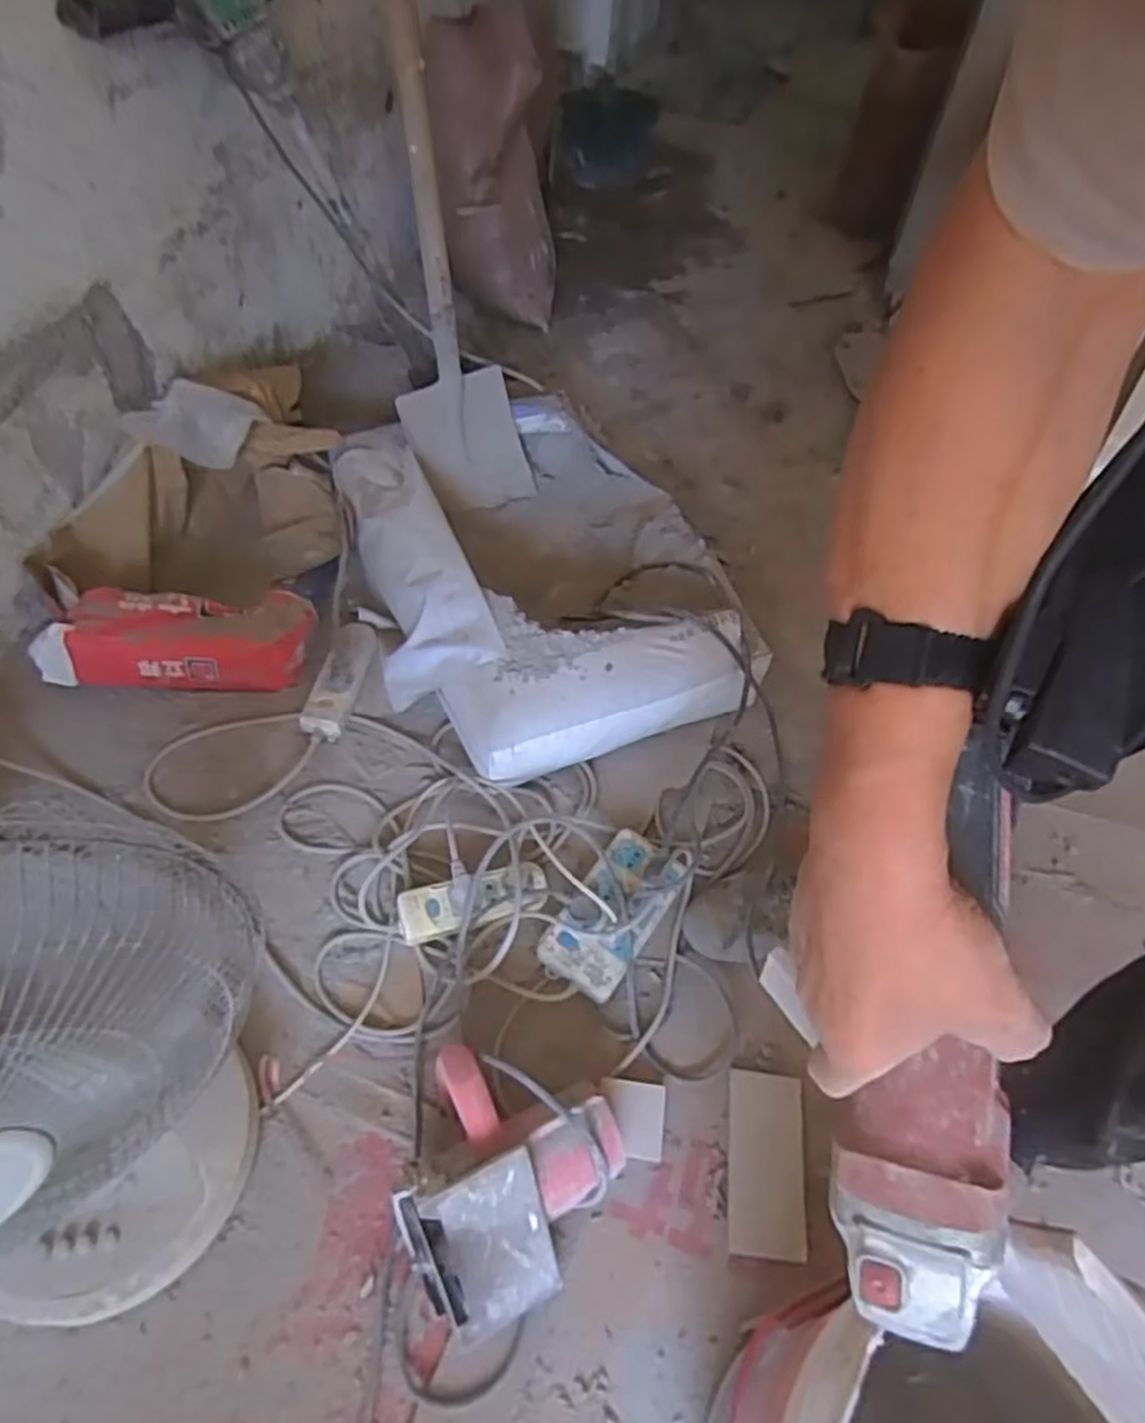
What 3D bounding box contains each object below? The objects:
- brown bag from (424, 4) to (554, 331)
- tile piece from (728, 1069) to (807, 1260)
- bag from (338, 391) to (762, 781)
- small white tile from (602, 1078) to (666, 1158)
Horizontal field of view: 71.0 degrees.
[{"bbox_3d":[-0.144,-0.997,1.529,0.228,0.474,0.174,-1,53,-5],"label":"brown bag"},{"bbox_3d":[0.194,0.445,0.795,0.075,0.009,0.159,7,55,1],"label":"tile piece"},{"bbox_3d":[-0.047,-0.198,1.135,0.454,0.145,0.580,-16,57,-15],"label":"bag"},{"bbox_3d":[0.060,0.406,0.801,0.066,0.008,0.068,12,62,-9],"label":"small white tile"}]

